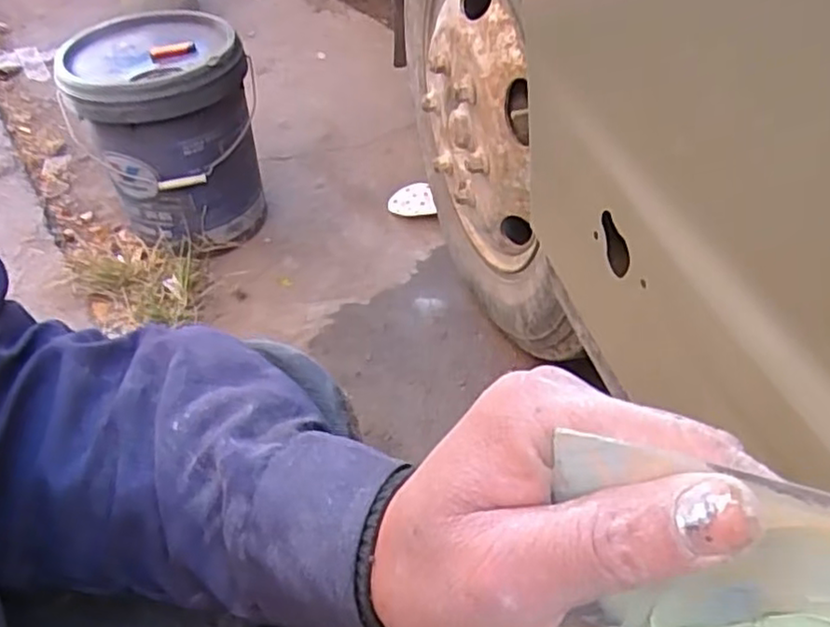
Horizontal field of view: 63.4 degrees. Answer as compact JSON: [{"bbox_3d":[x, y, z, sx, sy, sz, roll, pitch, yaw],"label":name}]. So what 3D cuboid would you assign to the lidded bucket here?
[{"bbox_3d":[-0.463,-0.337,1.302,0.289,0.365,0.301,-1,44,1],"label":"lidded bucket"}]

